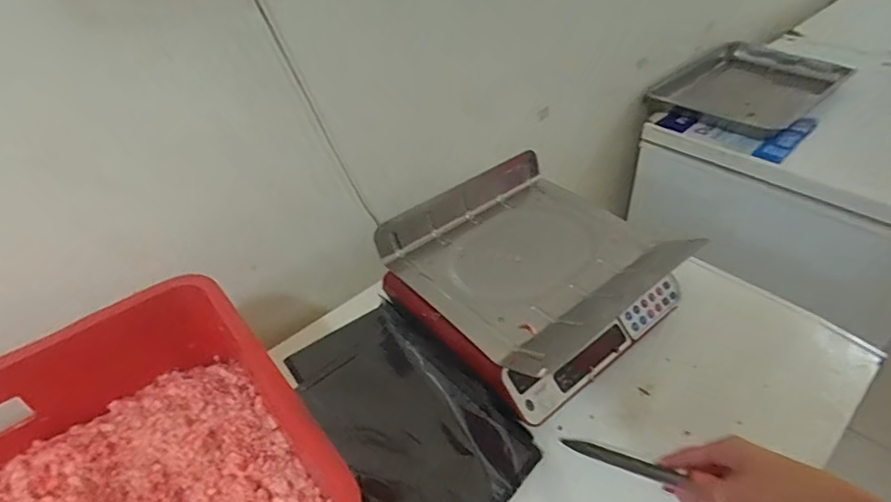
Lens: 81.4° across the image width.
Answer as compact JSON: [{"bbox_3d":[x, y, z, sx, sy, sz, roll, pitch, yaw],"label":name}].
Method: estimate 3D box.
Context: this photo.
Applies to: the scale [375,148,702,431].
[{"bbox_3d":[0.131,0.037,0.796,0.345,0.160,0.331,-30,45,-27],"label":"scale"}]

